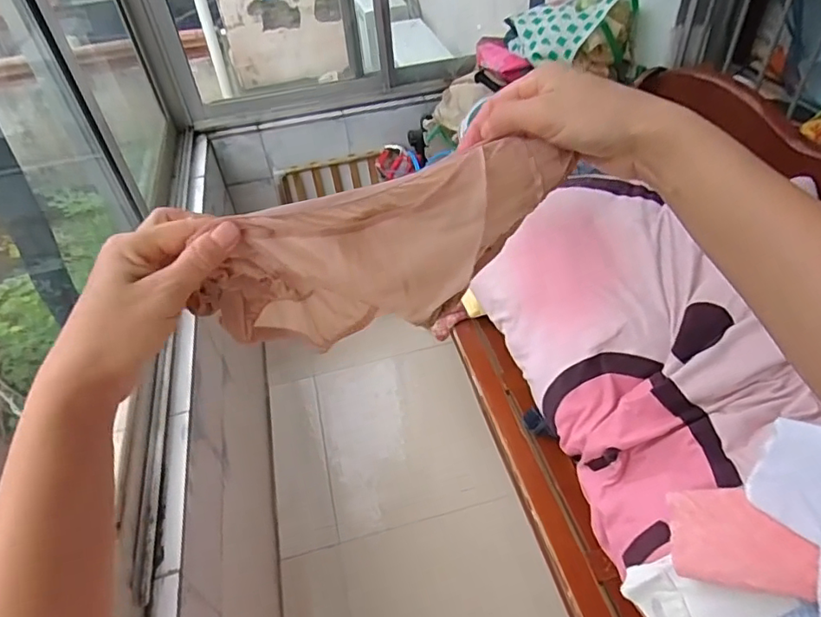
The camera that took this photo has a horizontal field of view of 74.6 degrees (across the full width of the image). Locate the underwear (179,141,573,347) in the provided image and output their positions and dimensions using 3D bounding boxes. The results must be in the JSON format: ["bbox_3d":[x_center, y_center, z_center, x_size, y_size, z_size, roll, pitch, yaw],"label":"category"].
[{"bbox_3d":[-0.011,-0.037,0.368,0.242,0.118,0.050,-24,46,0],"label":"underwear"}]

